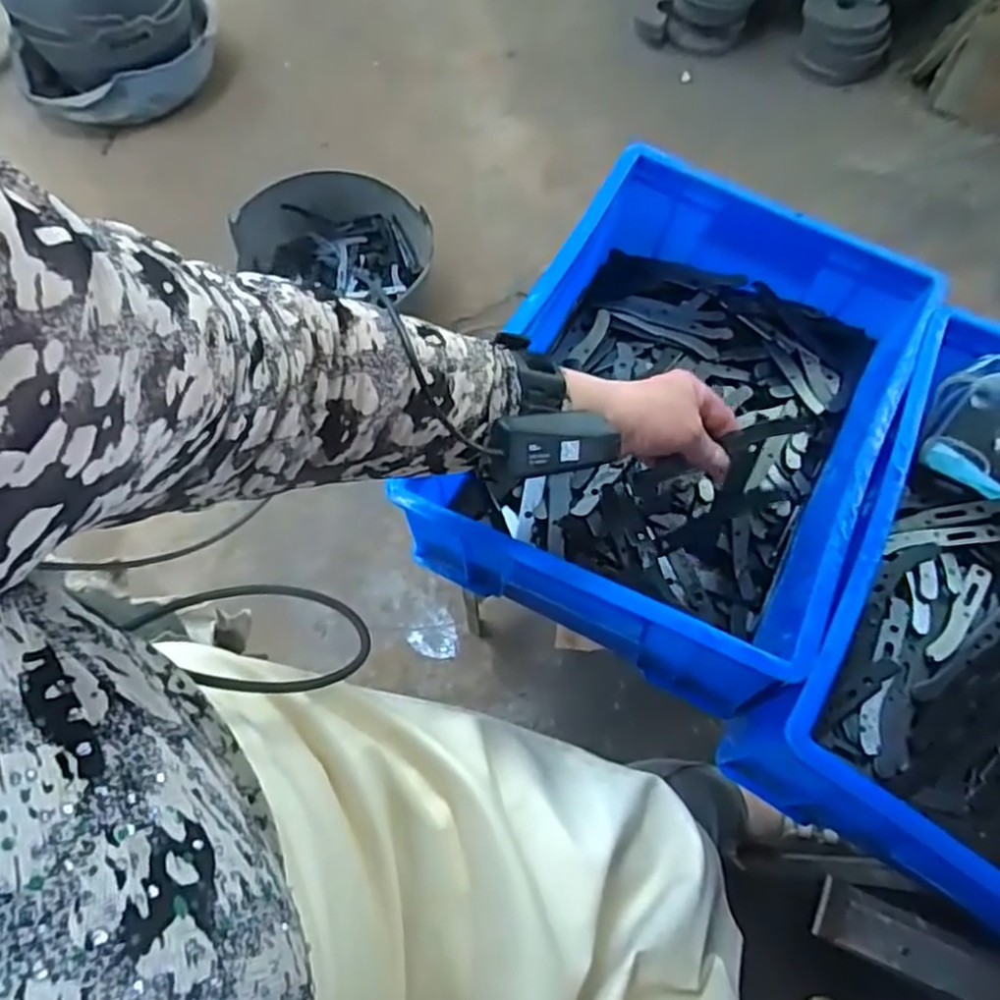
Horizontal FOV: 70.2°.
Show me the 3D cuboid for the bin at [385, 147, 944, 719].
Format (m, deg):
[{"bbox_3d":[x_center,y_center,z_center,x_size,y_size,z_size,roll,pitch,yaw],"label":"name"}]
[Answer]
[{"bbox_3d":[0.155,-0.081,0.590,0.290,0.118,0.414,27,70,12],"label":"bin"}]

